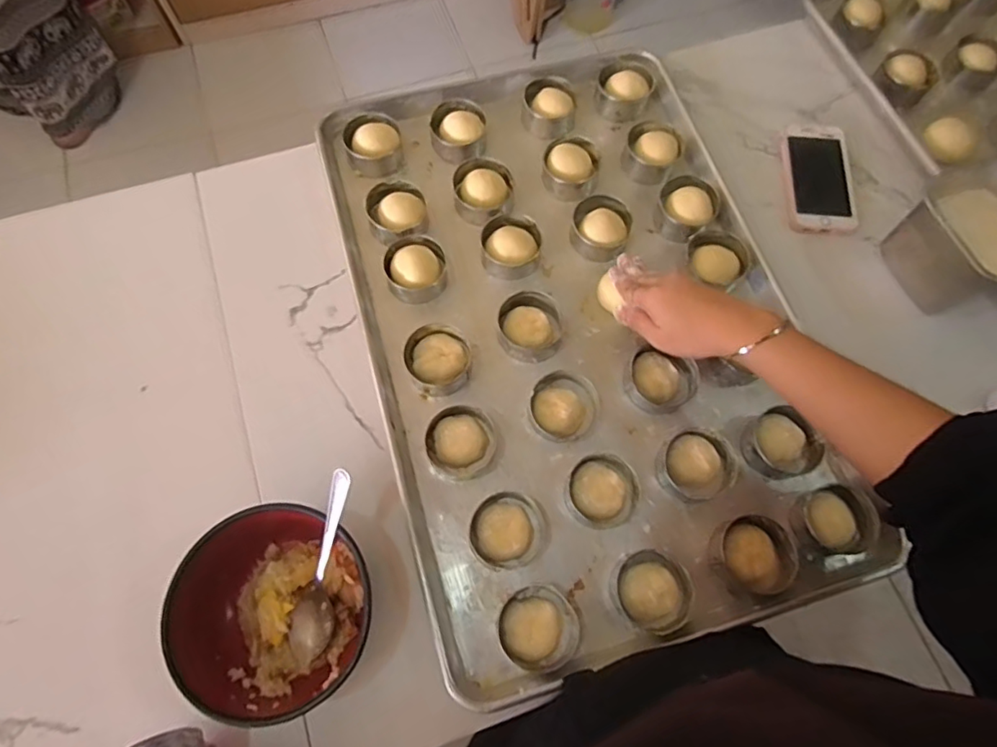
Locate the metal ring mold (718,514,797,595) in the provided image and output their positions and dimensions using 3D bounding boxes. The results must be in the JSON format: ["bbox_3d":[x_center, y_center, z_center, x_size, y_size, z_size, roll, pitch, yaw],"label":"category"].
[{"bbox_3d":[0.216,0.152,0.484,0.059,0.026,0.059,34,73,10],"label":"metal ring mold"}]

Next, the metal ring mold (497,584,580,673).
[{"bbox_3d":[0.033,0.207,0.462,0.064,0.018,0.063,1,70,-1],"label":"metal ring mold"}]

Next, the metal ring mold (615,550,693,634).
[{"bbox_3d":[0.128,0.179,0.471,0.061,0.026,0.062,1,70,-1],"label":"metal ring mold"}]

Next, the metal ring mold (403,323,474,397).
[{"bbox_3d":[-0.056,-0.015,0.537,0.061,0.018,0.066,1,70,-1],"label":"metal ring mold"}]

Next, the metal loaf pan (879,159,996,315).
[{"bbox_3d":[0.448,-0.129,0.547,0.106,0.084,0.119,-16,71,-7],"label":"metal loaf pan"}]

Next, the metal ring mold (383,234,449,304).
[{"bbox_3d":[-0.081,-0.104,0.569,0.061,0.029,0.062,1,70,-1],"label":"metal ring mold"}]

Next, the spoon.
[{"bbox_3d":[-0.134,0.148,0.436,0.033,0.015,0.157,15,103,4],"label":"spoon"}]

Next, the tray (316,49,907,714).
[{"bbox_3d":[0.074,-0.062,0.560,0.398,0.036,0.608,-14,71,-7],"label":"tray"}]

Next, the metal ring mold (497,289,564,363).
[{"bbox_3d":[0.032,-0.046,0.553,0.065,0.024,0.066,1,70,-1],"label":"metal ring mold"}]

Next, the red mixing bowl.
[{"bbox_3d":[-0.167,0.180,0.440,0.140,0.072,0.139,1,70,-1],"label":"red mixing bowl"}]

